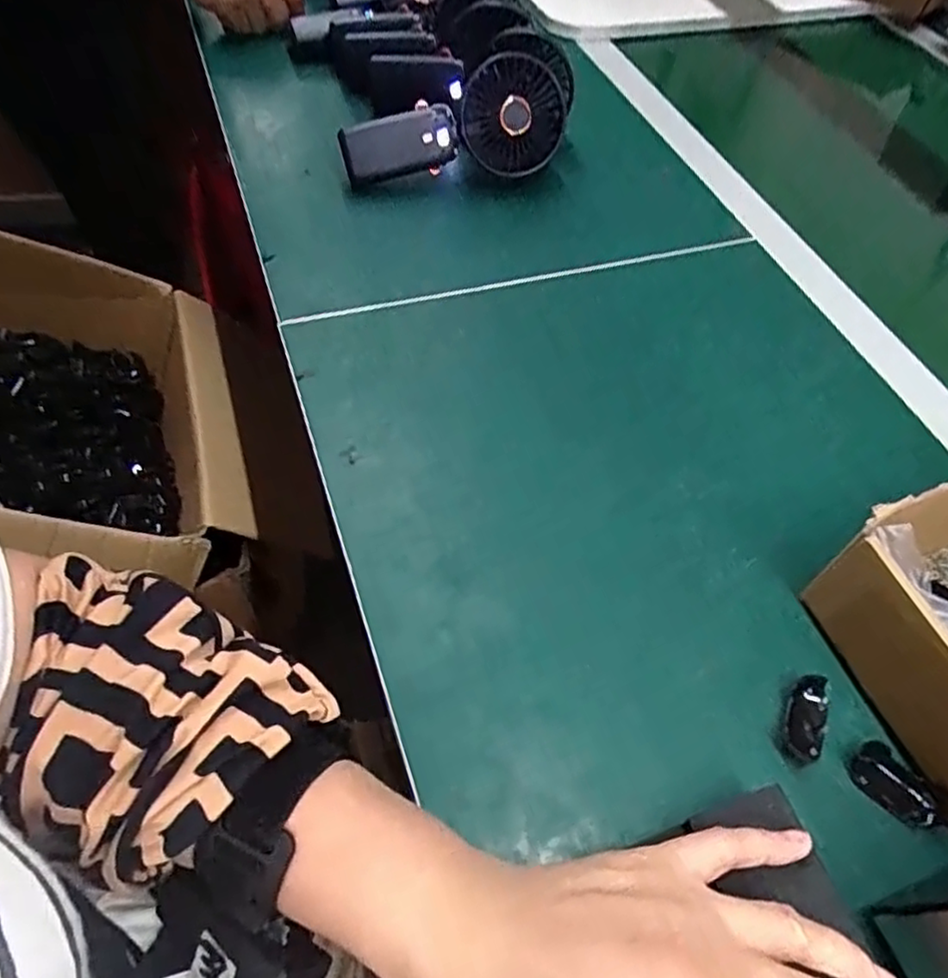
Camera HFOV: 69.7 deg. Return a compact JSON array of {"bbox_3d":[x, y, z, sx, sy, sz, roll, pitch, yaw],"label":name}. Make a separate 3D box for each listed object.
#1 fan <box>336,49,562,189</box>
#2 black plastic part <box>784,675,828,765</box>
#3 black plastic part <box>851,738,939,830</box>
[{"bbox_3d":[-0.020,-0.328,0.629,0.210,0.086,0.054,-12,55,7],"label":"fan"},{"bbox_3d":[0.170,0.116,0.346,0.019,0.010,0.042,21,56,11],"label":"black plastic part"},{"bbox_3d":[0.203,0.143,0.328,0.021,0.008,0.041,-31,62,-23],"label":"black plastic part"}]

